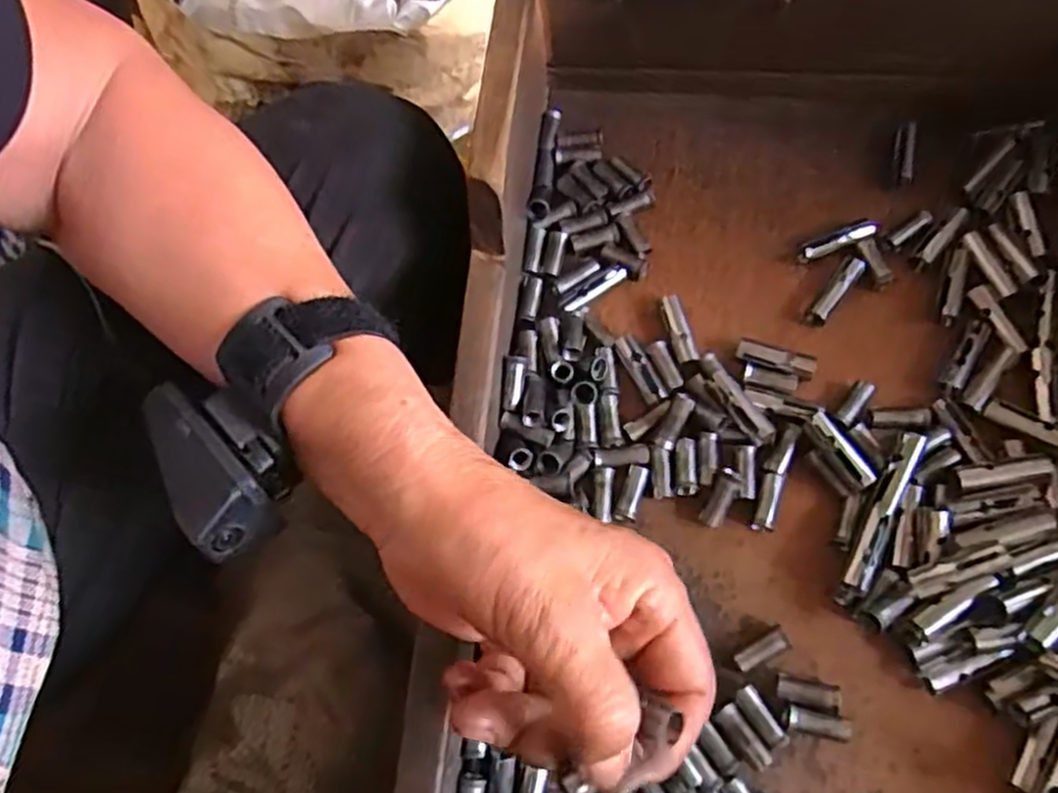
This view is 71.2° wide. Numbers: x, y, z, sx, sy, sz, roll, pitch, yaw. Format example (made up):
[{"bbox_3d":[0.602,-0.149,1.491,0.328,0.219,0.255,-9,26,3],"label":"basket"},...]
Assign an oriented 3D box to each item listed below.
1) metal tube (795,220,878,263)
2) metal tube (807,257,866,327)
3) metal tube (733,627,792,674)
[{"bbox_3d":[0.157,-0.079,0.373,0.042,0.004,0.008,-21,65,-7],"label":"metal tube"},{"bbox_3d":[0.152,-0.053,0.365,0.009,0.009,0.041,37,83,19],"label":"metal tube"},{"bbox_3d":[0.098,0.107,0.310,0.023,0.008,0.009,-25,65,-9],"label":"metal tube"}]

